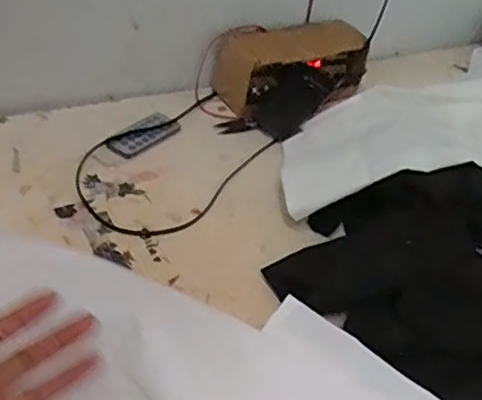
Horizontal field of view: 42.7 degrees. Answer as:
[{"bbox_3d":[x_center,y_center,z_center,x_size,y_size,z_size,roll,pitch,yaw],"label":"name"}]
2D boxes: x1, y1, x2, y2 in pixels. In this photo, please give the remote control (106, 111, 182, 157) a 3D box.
[{"bbox_3d":[-0.105,-0.069,0.662,0.036,0.011,0.085,33,46,28],"label":"remote control"}]

